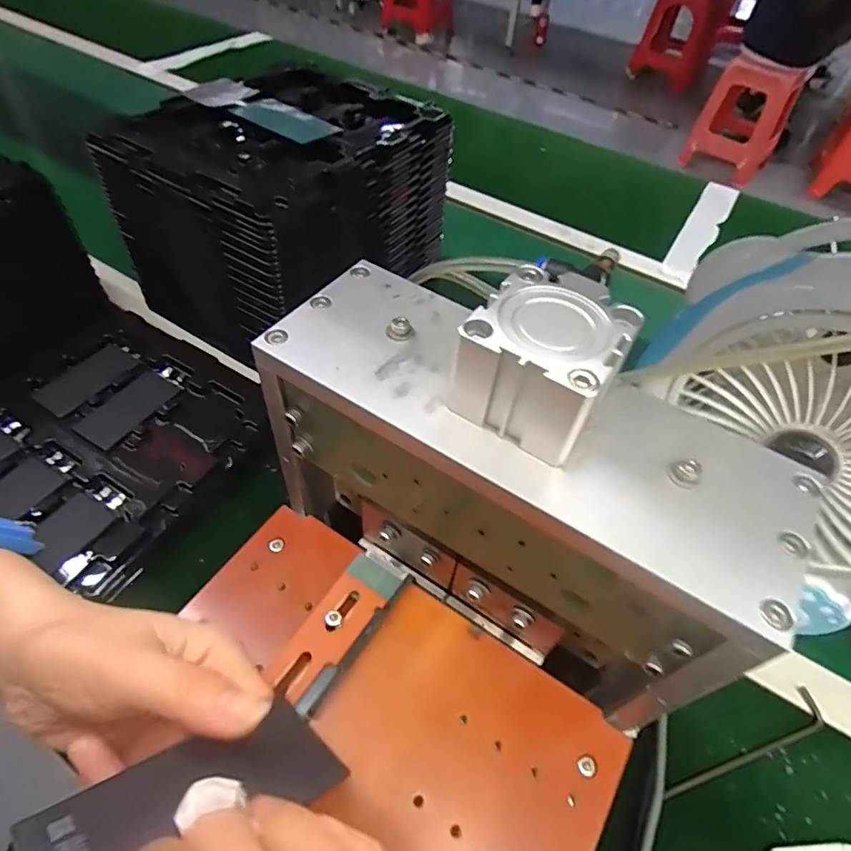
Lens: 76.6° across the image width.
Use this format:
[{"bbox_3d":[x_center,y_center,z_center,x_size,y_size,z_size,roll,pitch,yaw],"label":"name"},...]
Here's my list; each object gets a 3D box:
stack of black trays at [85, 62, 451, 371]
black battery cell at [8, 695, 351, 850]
[{"bbox_3d":[-0.148,-0.228,0.576,0.238,0.186,0.271,29,55,17],"label":"stack of black trays"},{"bbox_3d":[-0.073,0.115,0.164,0.087,0.008,0.040,-13,30,-42],"label":"black battery cell"}]

